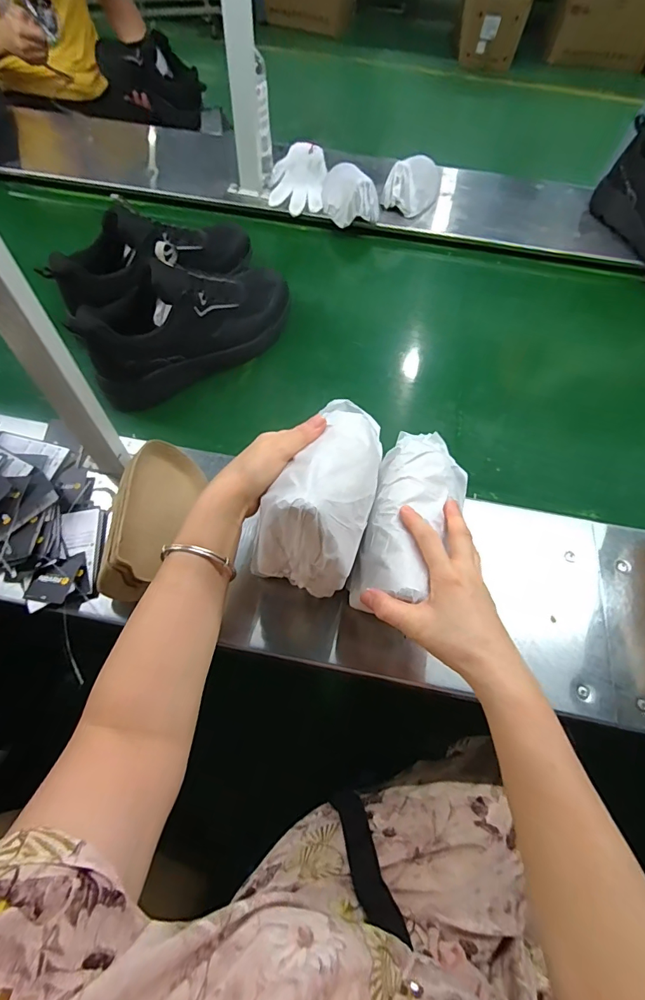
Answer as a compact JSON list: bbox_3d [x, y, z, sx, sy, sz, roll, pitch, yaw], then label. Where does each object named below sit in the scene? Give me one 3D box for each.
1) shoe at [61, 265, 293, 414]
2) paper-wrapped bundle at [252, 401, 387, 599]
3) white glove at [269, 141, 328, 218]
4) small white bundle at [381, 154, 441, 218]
[{"bbox_3d":[-0.183,-0.257,0.642,0.310,0.152,0.100,-34,69,-19],"label":"shoe"},{"bbox_3d":[0.012,-0.015,0.410,0.074,0.116,0.190,19,54,7],"label":"paper-wrapped bundle"},{"bbox_3d":[-0.045,-0.657,0.902,0.104,0.028,0.219,5,62,0],"label":"white glove"},{"bbox_3d":[0.179,-0.603,0.846,0.075,0.068,0.112,39,67,16],"label":"small white bundle"}]

